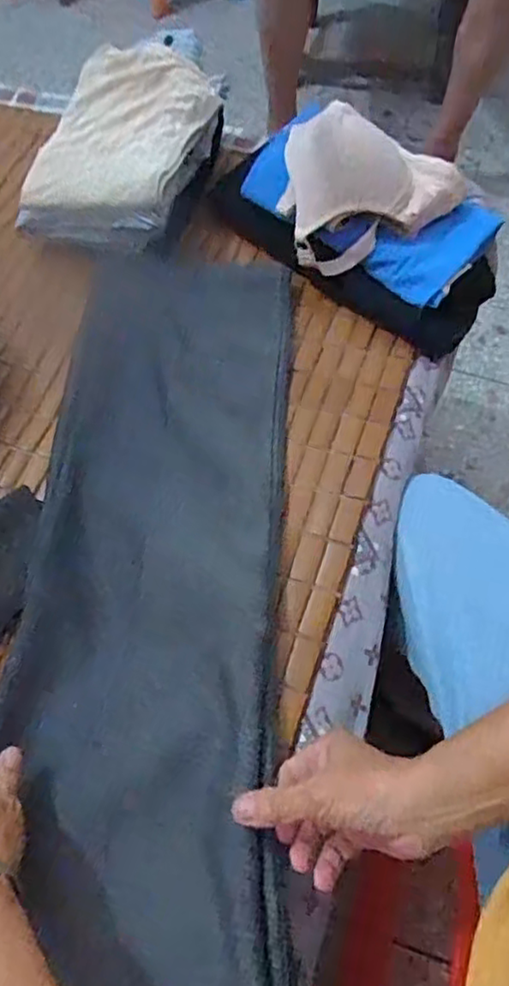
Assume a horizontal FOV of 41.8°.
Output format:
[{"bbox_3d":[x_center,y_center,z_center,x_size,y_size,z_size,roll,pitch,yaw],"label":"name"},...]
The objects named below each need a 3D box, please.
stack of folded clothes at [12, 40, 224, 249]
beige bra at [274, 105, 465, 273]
[{"bbox_3d":[-0.137,-0.362,0.689,0.165,0.072,0.204,15,63,9],"label":"stack of folded clothes"},{"bbox_3d":[0.116,-0.282,0.642,0.176,0.104,0.105,3,62,3],"label":"beige bra"}]

